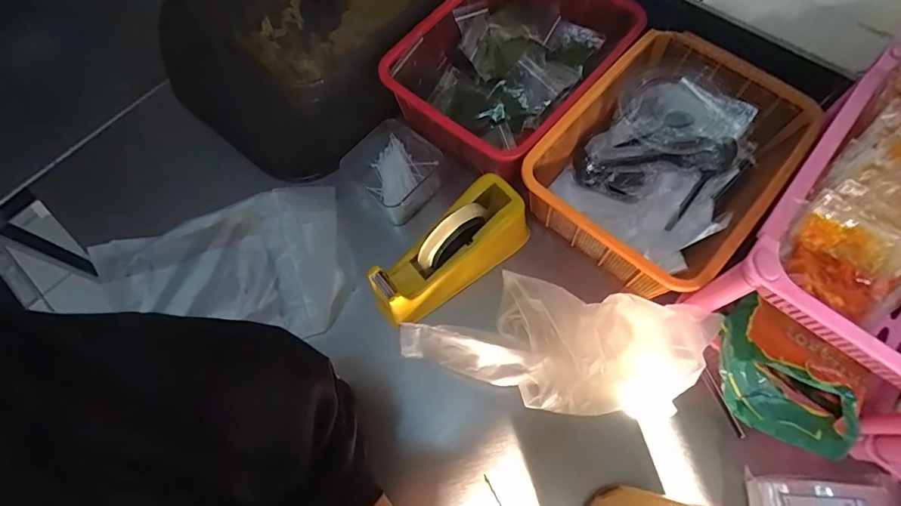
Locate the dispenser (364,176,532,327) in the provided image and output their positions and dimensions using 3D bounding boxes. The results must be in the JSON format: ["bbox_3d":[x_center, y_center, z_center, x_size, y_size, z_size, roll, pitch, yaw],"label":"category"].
[{"bbox_3d":[0.001,0.001,0.502,0.186,0.095,0.065,-41,72,-13],"label":"dispenser"}]

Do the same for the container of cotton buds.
[{"bbox_3d":[-0.071,-0.109,0.595,0.105,0.050,0.112,-41,72,-13],"label":"container of cotton buds"}]

